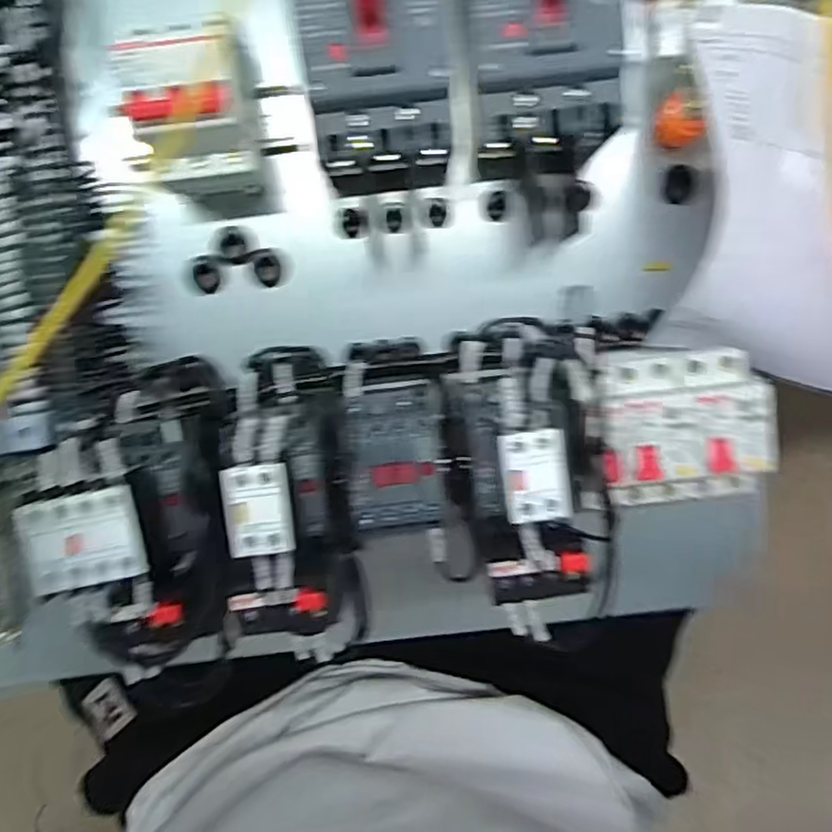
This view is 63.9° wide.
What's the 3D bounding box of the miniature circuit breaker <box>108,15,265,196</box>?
[{"bbox_3d":[-0.112,-0.152,0.344,0.061,0.077,0.065,0,96,-1],"label":"miniature circuit breaker"}]

